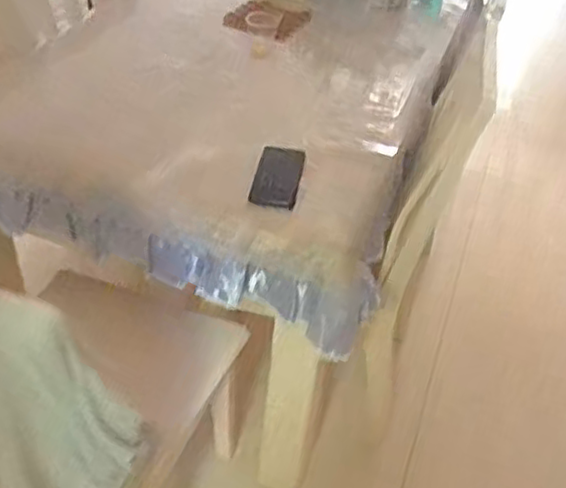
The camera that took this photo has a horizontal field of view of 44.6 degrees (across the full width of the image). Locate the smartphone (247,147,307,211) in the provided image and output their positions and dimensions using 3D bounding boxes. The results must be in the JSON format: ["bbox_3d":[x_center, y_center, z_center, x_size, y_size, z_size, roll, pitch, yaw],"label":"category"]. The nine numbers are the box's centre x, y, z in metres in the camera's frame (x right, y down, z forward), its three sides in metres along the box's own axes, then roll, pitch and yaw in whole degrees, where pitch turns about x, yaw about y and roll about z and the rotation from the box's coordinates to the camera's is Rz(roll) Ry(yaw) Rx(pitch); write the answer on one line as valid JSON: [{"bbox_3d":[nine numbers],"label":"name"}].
[{"bbox_3d":[-0.008,-0.119,1.188,0.076,0.011,0.160,9,40,4],"label":"smartphone"}]

